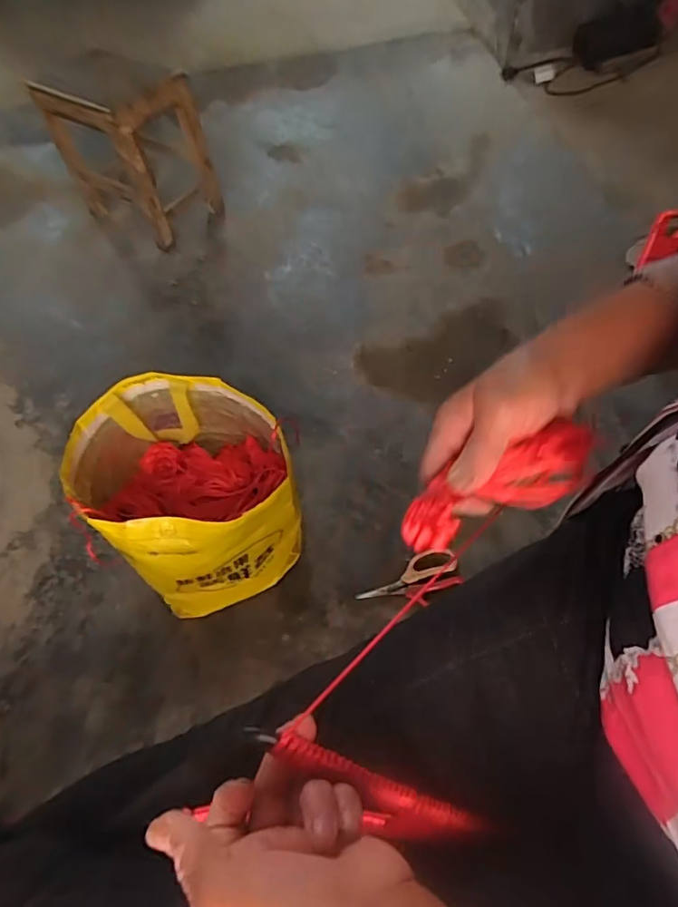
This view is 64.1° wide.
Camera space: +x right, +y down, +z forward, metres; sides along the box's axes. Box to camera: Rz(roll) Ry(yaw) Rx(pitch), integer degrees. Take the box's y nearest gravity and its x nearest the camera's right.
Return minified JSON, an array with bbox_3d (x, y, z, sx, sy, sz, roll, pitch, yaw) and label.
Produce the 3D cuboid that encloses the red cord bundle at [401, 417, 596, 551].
[{"bbox_3d":[0.100,0.022,0.337,0.131,0.028,0.043,-24,59,-7],"label":"red cord bundle"}]

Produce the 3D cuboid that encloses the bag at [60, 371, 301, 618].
[{"bbox_3d":[-0.186,0.061,0.726,0.230,0.247,0.247,-36,62,-17],"label":"bag"}]

